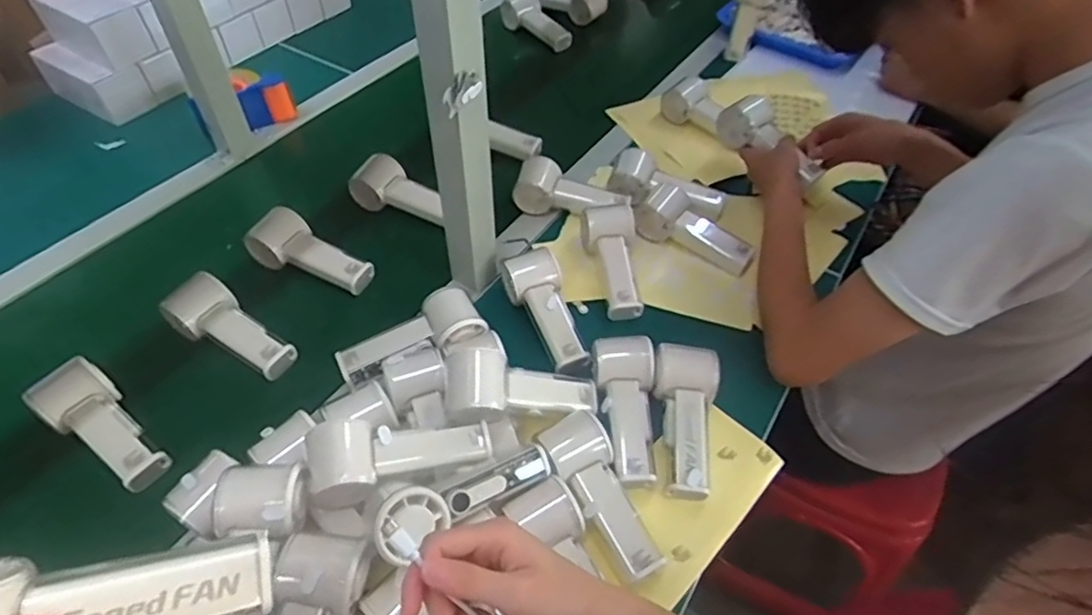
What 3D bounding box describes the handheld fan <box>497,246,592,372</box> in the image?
[{"bbox_3d":[0.001,0.005,0.682,0.059,0.056,0.151,-16,51,-15],"label":"handheld fan"}]

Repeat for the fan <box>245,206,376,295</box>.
[{"bbox_3d":[-0.283,-0.065,0.730,0.144,0.050,0.060,25,53,19],"label":"fan"}]

